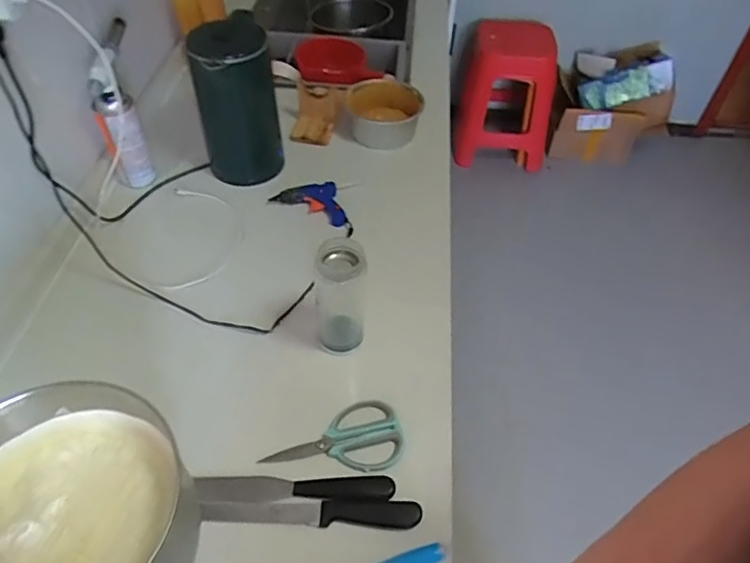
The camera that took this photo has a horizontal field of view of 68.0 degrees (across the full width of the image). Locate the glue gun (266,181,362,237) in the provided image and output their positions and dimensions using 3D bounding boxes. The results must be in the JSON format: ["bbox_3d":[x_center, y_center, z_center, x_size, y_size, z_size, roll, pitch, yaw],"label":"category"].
[{"bbox_3d":[-0.093,-0.149,1.019,0.163,0.035,0.114,22,53,15],"label":"glue gun"}]

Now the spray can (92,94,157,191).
[{"bbox_3d":[-0.435,-0.247,0.965,0.060,0.175,0.057,1,50,-1],"label":"spray can"}]

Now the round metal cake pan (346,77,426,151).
[{"bbox_3d":[0.013,-0.352,1.158,0.169,0.070,0.165,27,54,19],"label":"round metal cake pan"}]

